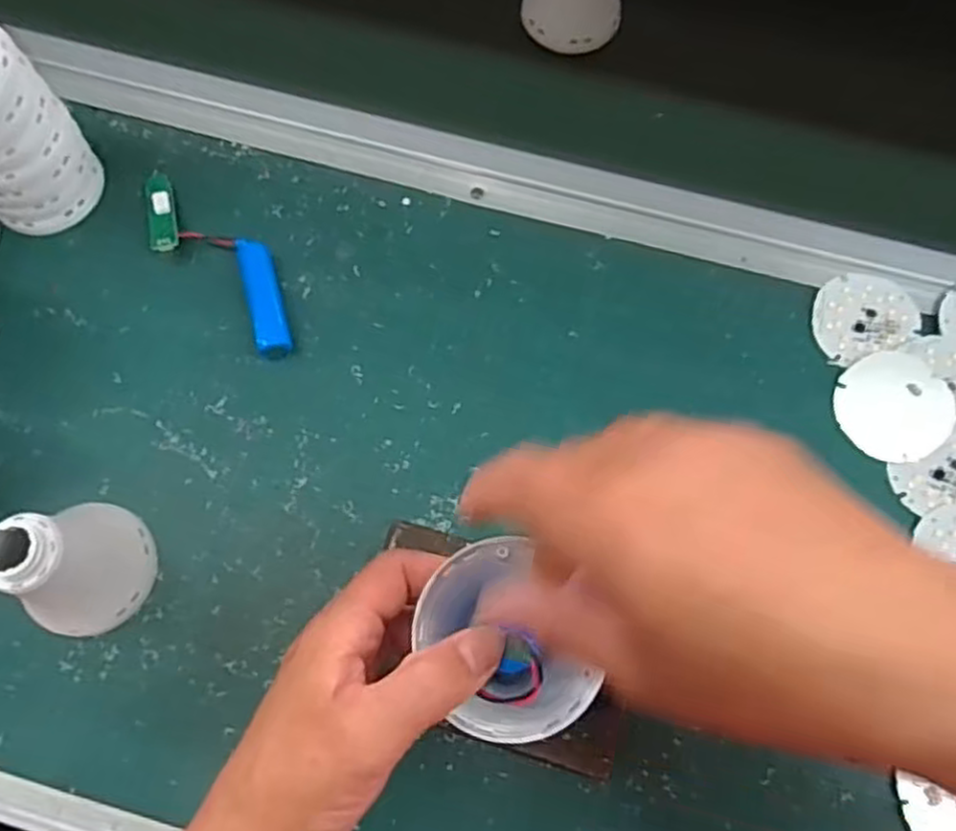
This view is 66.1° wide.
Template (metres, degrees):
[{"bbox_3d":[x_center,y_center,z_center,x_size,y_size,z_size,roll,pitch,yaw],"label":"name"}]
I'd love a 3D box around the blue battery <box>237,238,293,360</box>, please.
[{"bbox_3d":[-0.122,-0.068,0.420,0.018,0.019,0.070,-16,73,-6],"label":"blue battery"}]

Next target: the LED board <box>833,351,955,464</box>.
[{"bbox_3d":[0.230,-0.006,0.404,0.060,0.004,0.060,-29,75,-9],"label":"LED board"}]

